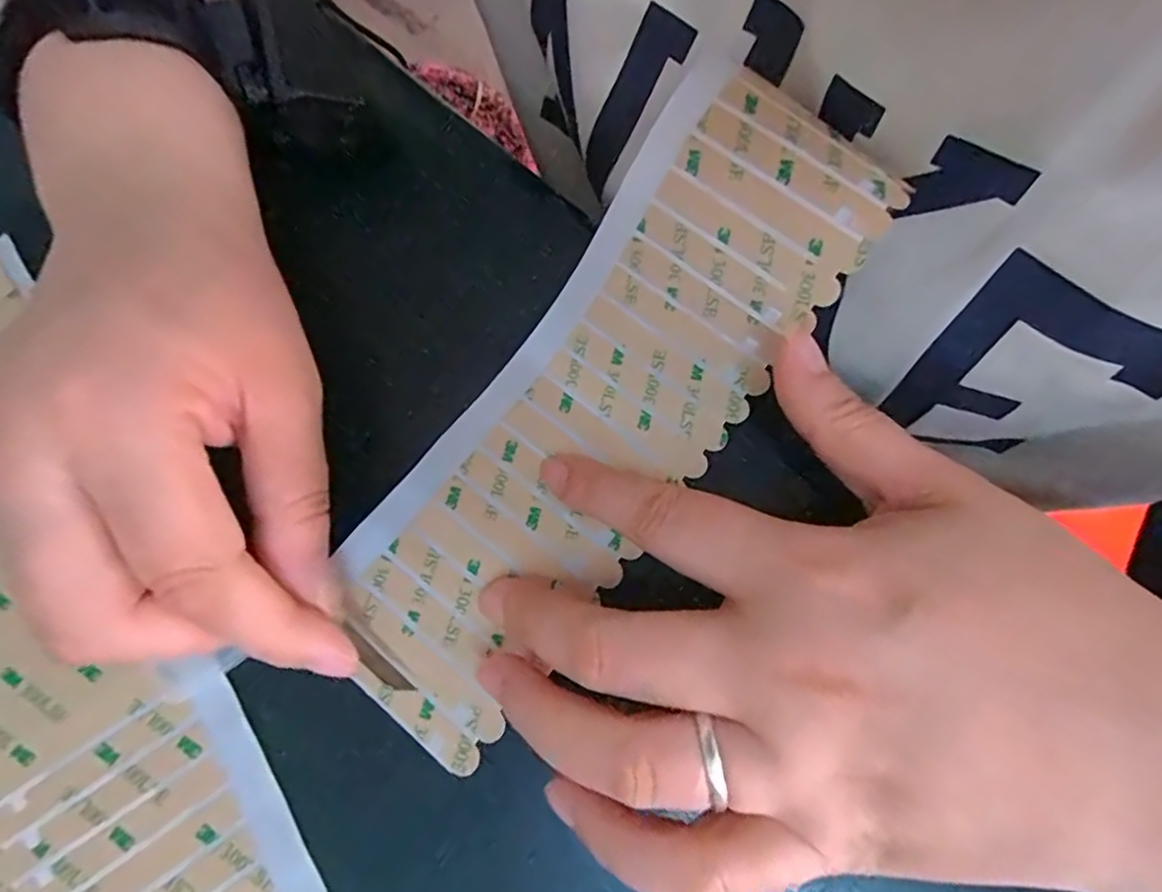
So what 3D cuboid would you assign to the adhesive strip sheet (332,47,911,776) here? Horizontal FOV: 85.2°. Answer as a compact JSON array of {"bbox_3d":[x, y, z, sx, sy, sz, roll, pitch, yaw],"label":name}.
[{"bbox_3d":[0.005,-0.012,0.192,0.071,0.029,0.205,38,91,13],"label":"adhesive strip sheet"}]

